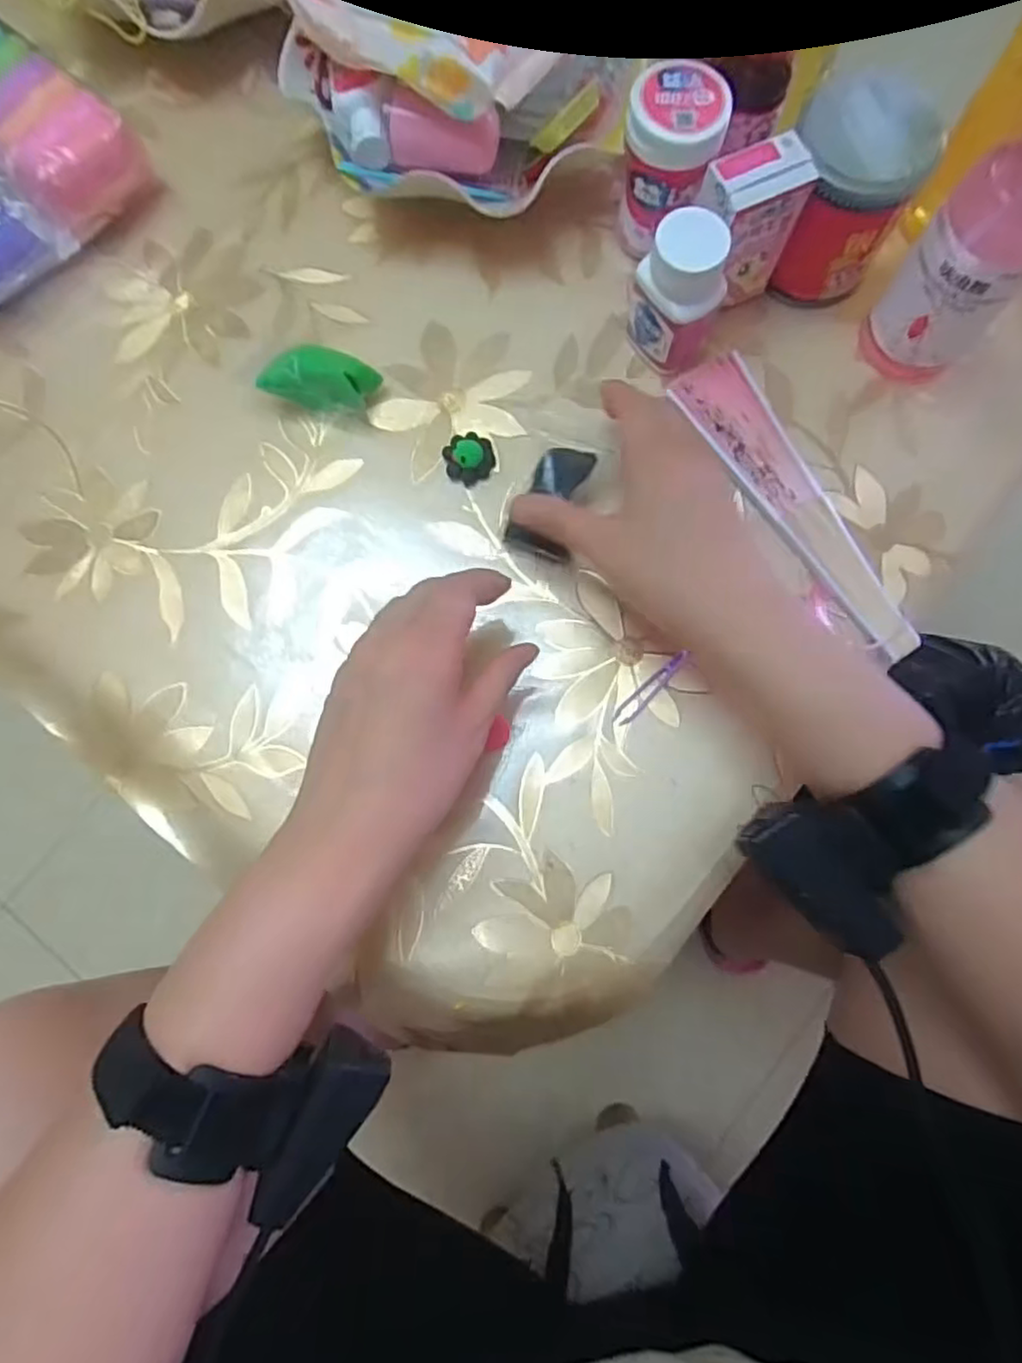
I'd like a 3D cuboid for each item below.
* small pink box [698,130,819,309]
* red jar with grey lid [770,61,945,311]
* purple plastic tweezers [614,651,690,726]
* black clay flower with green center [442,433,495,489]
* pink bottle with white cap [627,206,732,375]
[{"bbox_3d":[0.131,-0.255,0.394,0.050,0.092,0.031,-26,81,-3],"label":"small pink box"},{"bbox_3d":[0.188,-0.277,0.398,0.068,0.092,0.072,0,80,1],"label":"red jar with grey lid"},{"bbox_3d":[0.079,0.004,0.390,0.011,0.011,0.052,44,84,8],"label":"purple plastic tweezers"},{"bbox_3d":[-0.025,-0.137,0.417,0.030,0.015,0.028,0,80,1],"label":"black clay flower with green center"},{"bbox_3d":[0.096,-0.219,0.394,0.038,0.082,0.044,-43,82,-6],"label":"pink bottle with white cap"}]

